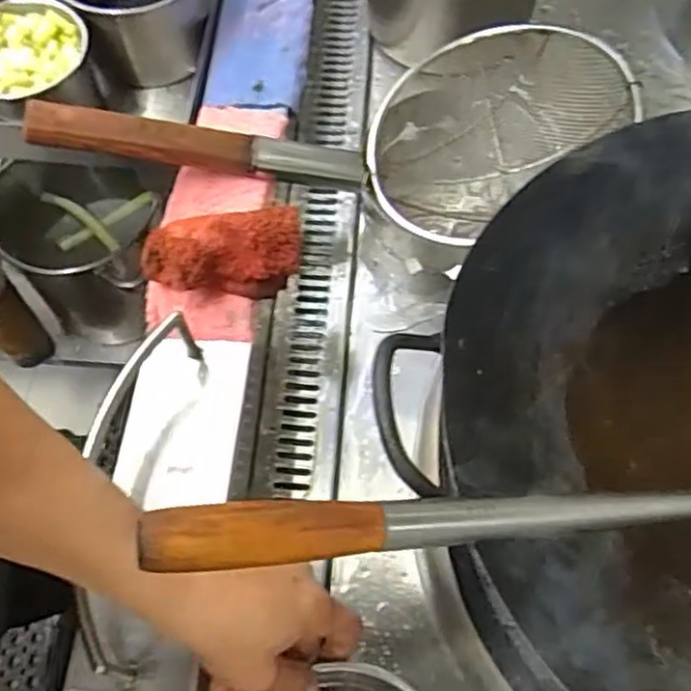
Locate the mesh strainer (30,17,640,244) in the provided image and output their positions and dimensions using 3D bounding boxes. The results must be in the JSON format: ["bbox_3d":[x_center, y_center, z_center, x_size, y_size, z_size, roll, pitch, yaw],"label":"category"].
[{"bbox_3d":[-0.009,-0.200,0.639,0.483,0.142,0.176,-9,64,-19],"label":"mesh strainer"}]

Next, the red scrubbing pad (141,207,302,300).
[{"bbox_3d":[-0.097,-0.072,0.568,0.122,0.051,0.059,-2,65,0],"label":"red scrubbing pad"}]

